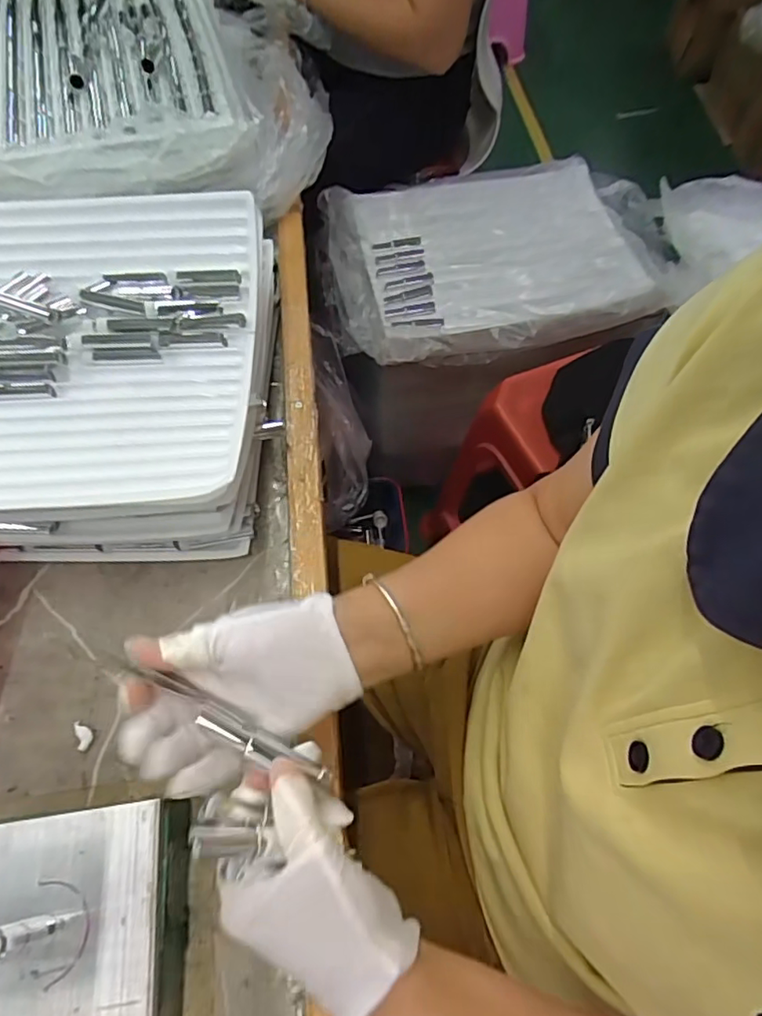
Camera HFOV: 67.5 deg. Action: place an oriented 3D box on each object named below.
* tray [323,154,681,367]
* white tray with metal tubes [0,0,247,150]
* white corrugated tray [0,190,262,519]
[{"bbox_3d":[0.206,-0.416,0.934,0.577,0.078,0.355,-12,61,-7],"label":"tray"},{"bbox_3d":[-0.370,-0.565,0.689,0.349,0.027,0.447,-13,62,-7],"label":"white tray with metal tubes"},{"bbox_3d":[-0.357,-0.136,0.472,0.505,0.037,0.334,-2,61,-1],"label":"white corrugated tray"}]

